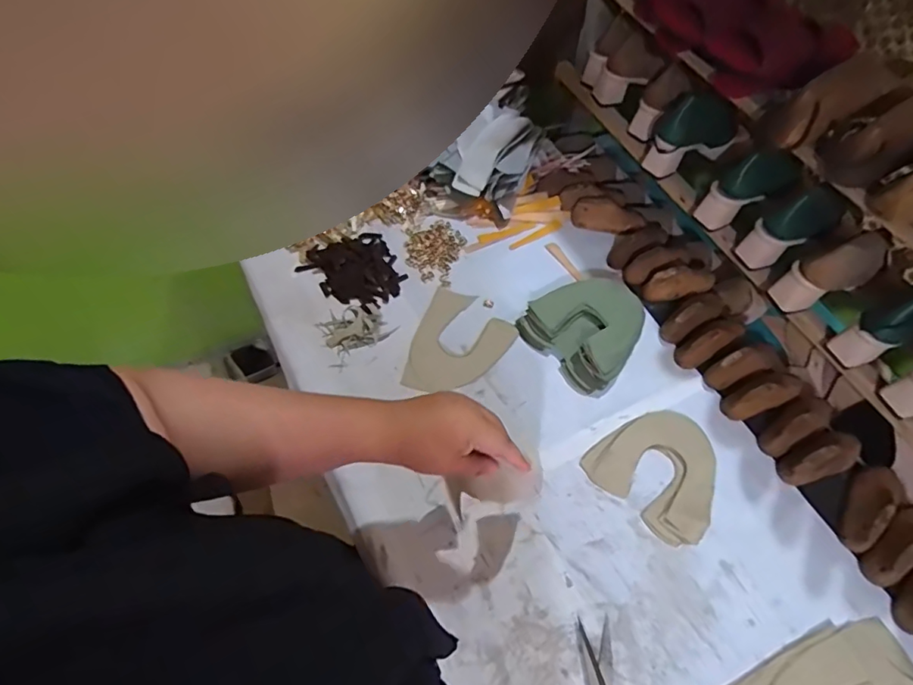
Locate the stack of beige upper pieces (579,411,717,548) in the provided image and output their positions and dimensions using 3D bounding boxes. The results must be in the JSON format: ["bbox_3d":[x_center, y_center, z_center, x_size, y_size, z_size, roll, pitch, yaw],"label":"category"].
[{"bbox_3d":[0.292,0.174,0.714,0.174,0.010,0.167,-35,64,-23],"label":"stack of beige upper pieces"}]

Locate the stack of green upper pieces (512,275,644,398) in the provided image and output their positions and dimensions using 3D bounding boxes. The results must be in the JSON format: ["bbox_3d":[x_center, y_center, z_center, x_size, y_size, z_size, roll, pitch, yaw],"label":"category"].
[{"bbox_3d":[0.223,-0.029,0.821,0.190,0.043,0.164,-32,63,-21],"label":"stack of green upper pieces"}]

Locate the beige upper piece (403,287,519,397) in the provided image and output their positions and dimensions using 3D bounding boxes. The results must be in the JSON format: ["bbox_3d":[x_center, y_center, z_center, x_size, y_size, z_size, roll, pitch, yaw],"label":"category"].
[{"bbox_3d":[0.009,0.004,0.820,0.148,0.005,0.194,17,57,9],"label":"beige upper piece"}]

